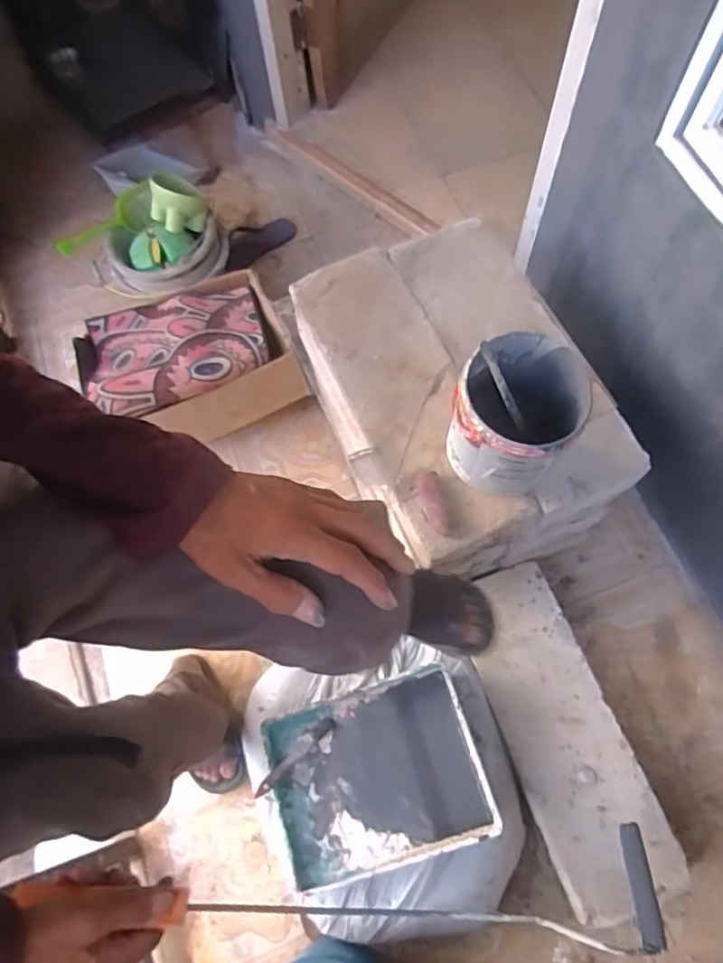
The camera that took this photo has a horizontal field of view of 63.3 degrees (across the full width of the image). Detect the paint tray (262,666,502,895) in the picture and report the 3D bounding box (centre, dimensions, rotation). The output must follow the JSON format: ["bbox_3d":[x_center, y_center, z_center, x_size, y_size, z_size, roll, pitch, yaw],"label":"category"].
[{"bbox_3d":[0.026,0.505,1.014,0.358,0.061,0.277,-16,68,-4],"label":"paint tray"}]

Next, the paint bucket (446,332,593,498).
[{"bbox_3d":[0.226,-0.090,0.877,0.166,0.193,0.183,24,70,12],"label":"paint bucket"}]

